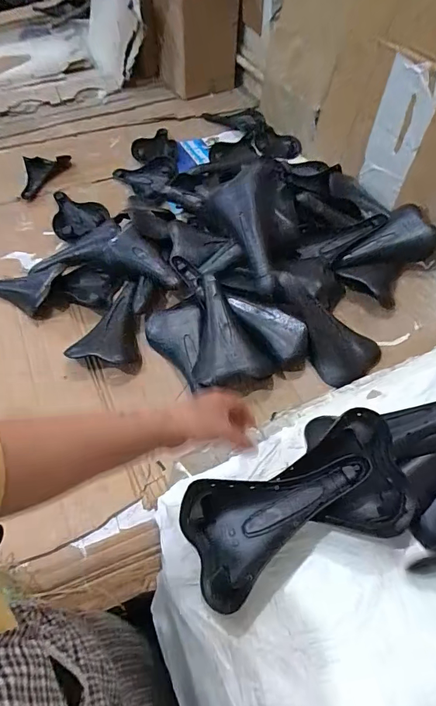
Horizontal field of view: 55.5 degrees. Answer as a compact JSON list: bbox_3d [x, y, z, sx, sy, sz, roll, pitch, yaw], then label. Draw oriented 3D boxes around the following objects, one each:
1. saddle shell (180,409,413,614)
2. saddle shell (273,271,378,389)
[{"bbox_3d":[0.097,0.196,0.531,0.289,0.077,0.140,-27,48,3],"label":"saddle shell"},{"bbox_3d":[0.207,-0.063,0.816,0.141,0.059,0.258,-32,78,-21],"label":"saddle shell"}]

